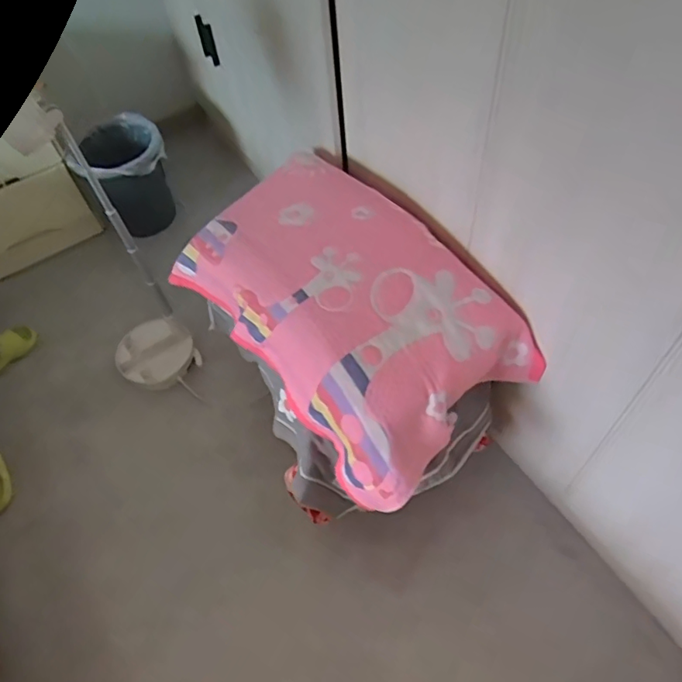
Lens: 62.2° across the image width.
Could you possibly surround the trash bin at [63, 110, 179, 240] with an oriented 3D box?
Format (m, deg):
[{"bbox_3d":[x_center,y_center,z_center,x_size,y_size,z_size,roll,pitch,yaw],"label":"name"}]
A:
[{"bbox_3d":[-0.632,-0.479,1.704,0.258,0.292,0.263,-31,58,-16],"label":"trash bin"}]

